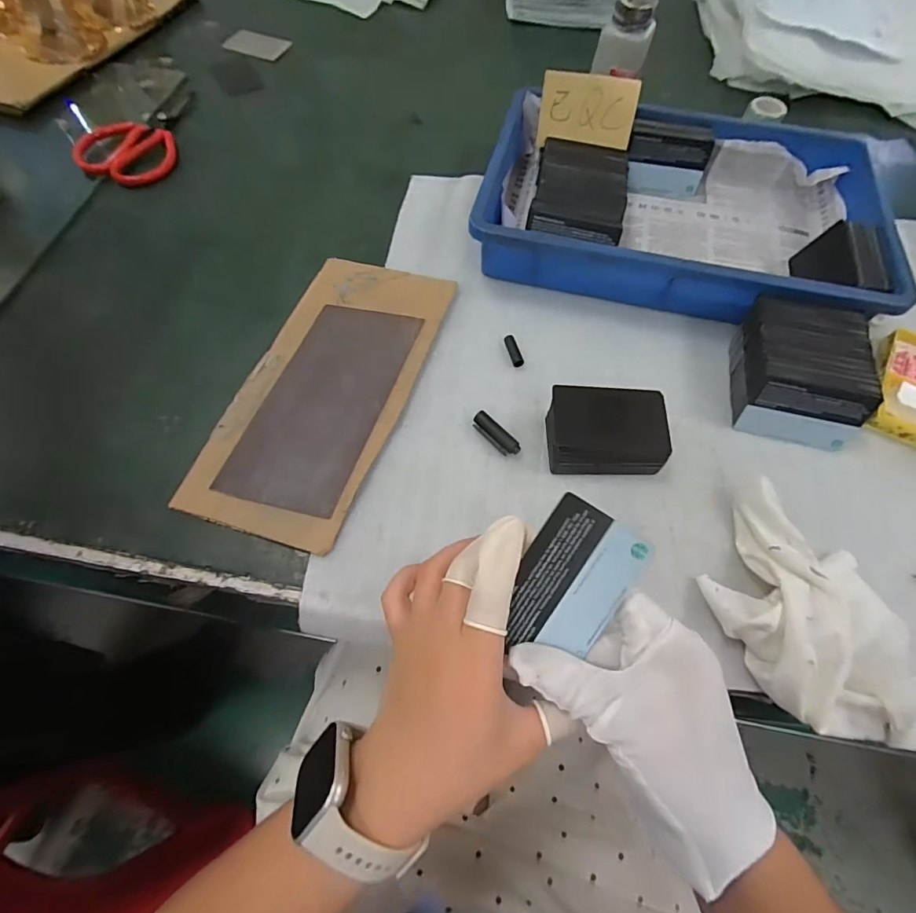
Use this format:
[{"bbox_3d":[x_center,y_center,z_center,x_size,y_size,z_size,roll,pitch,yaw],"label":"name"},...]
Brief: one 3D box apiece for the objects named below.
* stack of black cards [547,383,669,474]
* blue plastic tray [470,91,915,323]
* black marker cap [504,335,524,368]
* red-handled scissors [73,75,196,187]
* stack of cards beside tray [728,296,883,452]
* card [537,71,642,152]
[{"bbox_3d":[0.115,-0.019,0.357,0.089,0.042,0.061,2,65,0],"label":"stack of black cards"},{"bbox_3d":[0.215,-0.248,0.458,0.364,0.058,0.239,13,65,5],"label":"blue plastic tray"},{"bbox_3d":[0.050,-0.094,0.413,0.010,0.007,0.031,-14,66,-7],"label":"black marker cap"},{"bbox_3d":[-0.352,-0.389,0.542,0.098,0.017,0.191,23,67,10],"label":"red-handled scissors"},{"bbox_3d":[0.283,-0.070,0.380,0.087,0.051,0.104,10,65,4],"label":"stack of cards beside tray"},{"bbox_3d":[0.130,-0.347,0.462,0.092,0.058,0.005,8,31,7],"label":"card"}]

